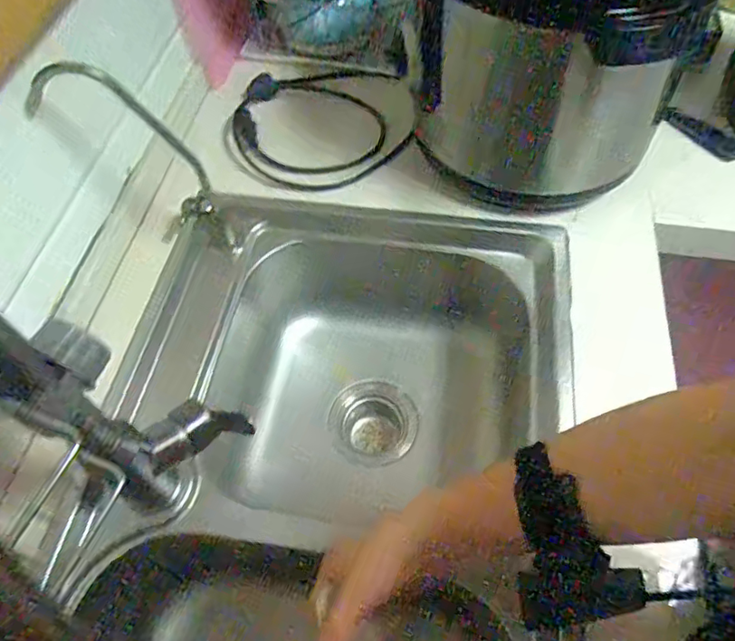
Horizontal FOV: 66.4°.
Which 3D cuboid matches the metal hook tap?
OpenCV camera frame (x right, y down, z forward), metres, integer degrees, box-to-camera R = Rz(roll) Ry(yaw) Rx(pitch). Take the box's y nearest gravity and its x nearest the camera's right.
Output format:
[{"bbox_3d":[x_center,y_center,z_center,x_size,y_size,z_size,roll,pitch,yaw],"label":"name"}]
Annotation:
[{"bbox_3d":[-0.231,-0.162,0.558,0.148,0.215,0.029,10,60,8],"label":"metal hook tap"}]

